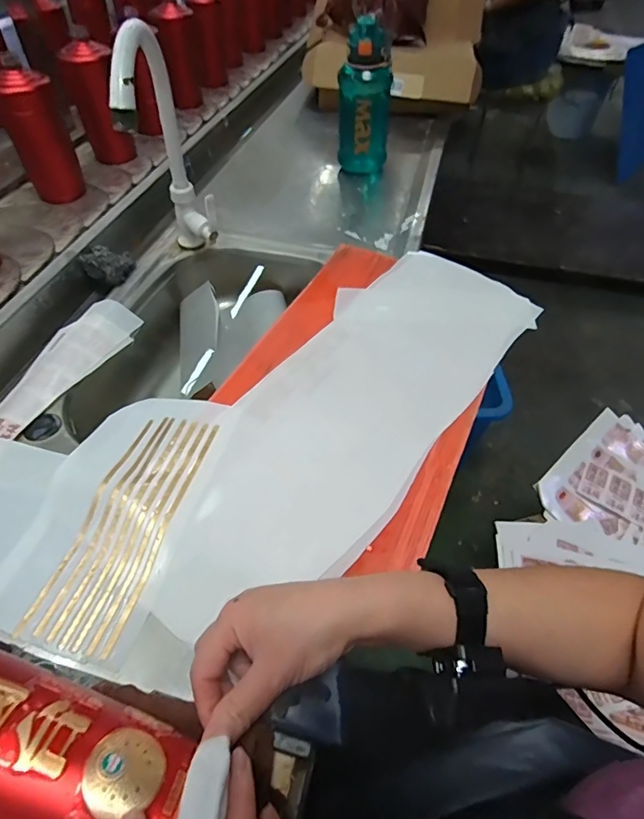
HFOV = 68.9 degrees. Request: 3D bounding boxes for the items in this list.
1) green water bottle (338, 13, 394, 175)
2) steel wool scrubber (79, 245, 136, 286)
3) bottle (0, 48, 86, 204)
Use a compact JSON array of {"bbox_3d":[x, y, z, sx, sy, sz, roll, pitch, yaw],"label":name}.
[{"bbox_3d":[0.079,-0.560,0.856,0.073,0.231,0.073,-32,60,-25],"label":"green water bottle"},{"bbox_3d":[-0.309,-0.216,0.689,0.058,0.033,0.059,1,53,-1],"label":"steel wool scrubber"},{"bbox_3d":[-0.439,-0.428,0.731,0.084,0.175,0.069,-20,55,-18],"label":"bottle"}]

